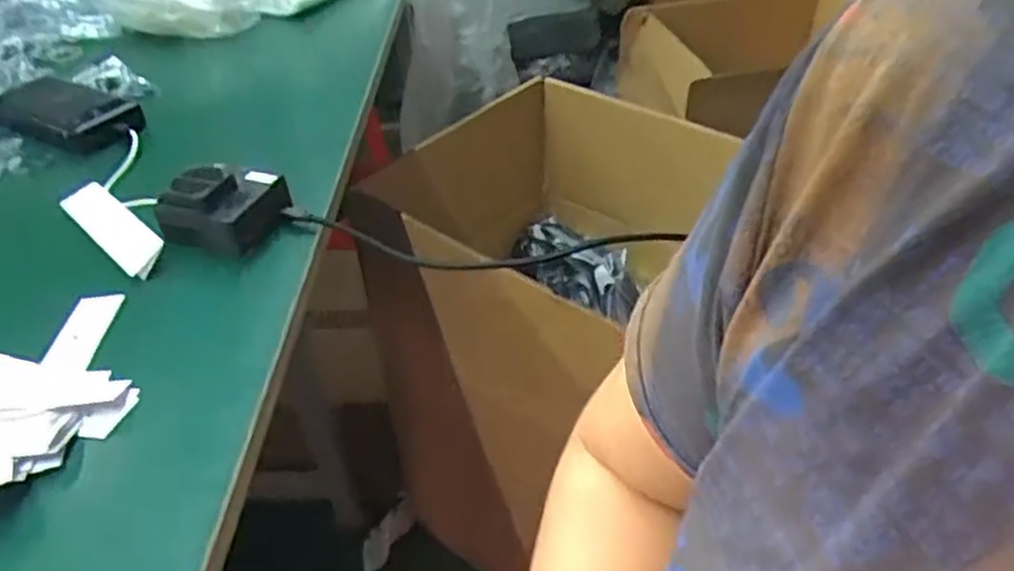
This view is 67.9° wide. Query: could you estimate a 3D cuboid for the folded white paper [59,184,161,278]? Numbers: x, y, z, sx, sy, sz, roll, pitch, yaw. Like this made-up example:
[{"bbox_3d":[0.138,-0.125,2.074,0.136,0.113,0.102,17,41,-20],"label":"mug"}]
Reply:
[{"bbox_3d":[-0.306,-0.046,0.585,0.032,0.018,0.139,-34,49,-31],"label":"folded white paper"}]

